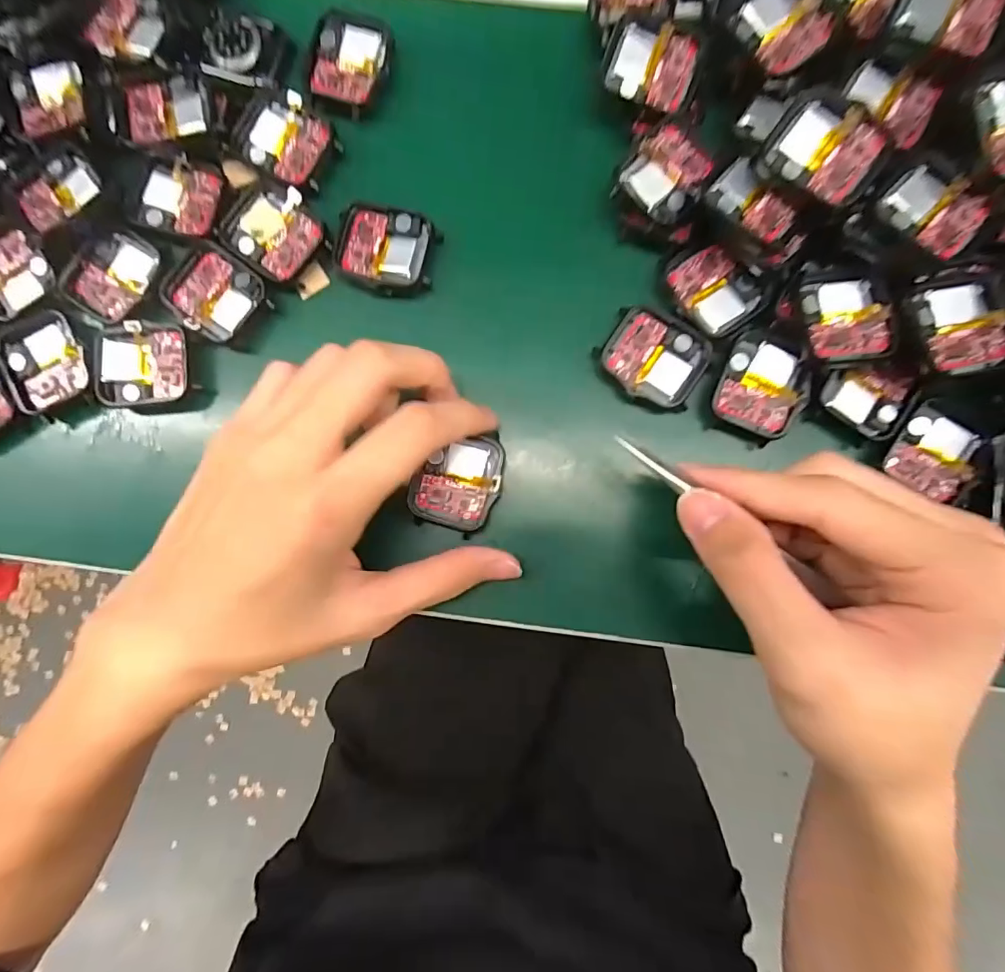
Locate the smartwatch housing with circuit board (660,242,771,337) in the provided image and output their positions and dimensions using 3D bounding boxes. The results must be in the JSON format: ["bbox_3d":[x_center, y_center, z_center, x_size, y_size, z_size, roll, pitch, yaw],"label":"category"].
[{"bbox_3d":[0.094,-0.090,0.220,0.037,0.005,0.044,-41,86,-2],"label":"smartwatch housing with circuit board"}]

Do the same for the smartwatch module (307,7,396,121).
[{"bbox_3d":[-0.072,-0.199,0.232,0.037,0.008,0.044,19,86,2],"label":"smartwatch module"}]

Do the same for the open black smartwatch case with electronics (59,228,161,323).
[{"bbox_3d":[-0.180,-0.099,0.228,0.035,0.004,0.041,30,87,3],"label":"open black smartwatch case with electronics"}]

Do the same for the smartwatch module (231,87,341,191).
[{"bbox_3d":[-0.101,-0.162,0.230,0.045,0.007,0.036,33,87,3],"label":"smartwatch module"}]

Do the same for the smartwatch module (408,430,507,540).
[{"bbox_3d":[-0.020,-0.003,0.219,0.037,0.007,0.045,18,86,2],"label":"smartwatch module"}]

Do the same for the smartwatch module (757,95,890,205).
[{"bbox_3d":[0.129,-0.134,0.198,0.042,0.010,0.033,30,87,3],"label":"smartwatch module"}]

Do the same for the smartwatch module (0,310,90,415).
[{"bbox_3d":[-0.212,-0.059,0.228,0.036,0.007,0.042,-23,86,-1],"label":"smartwatch module"}]

